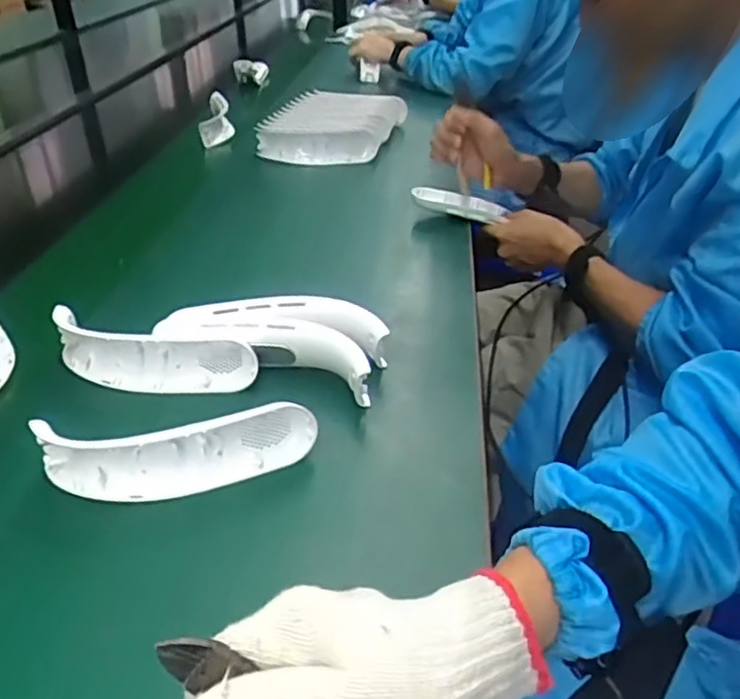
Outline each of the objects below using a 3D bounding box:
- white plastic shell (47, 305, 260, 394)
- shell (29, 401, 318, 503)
[{"bbox_3d":[-0.193,0.006,0.571,0.189,0.049,0.043,10,36,12],"label":"white plastic shell"},{"bbox_3d":[-0.138,0.070,0.471,0.193,0.047,0.034,-2,35,-5],"label":"shell"}]

